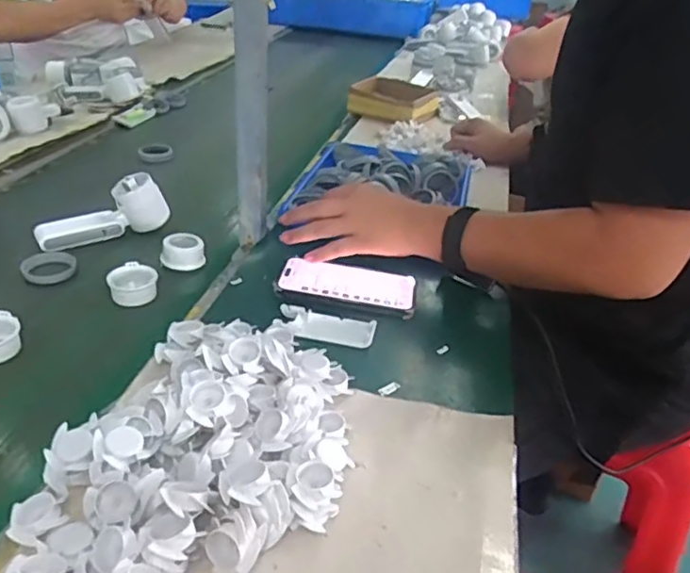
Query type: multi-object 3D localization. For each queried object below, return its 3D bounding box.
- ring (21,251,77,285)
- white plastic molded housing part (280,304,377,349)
[{"bbox_3d":[-0.354,-0.023,0.736,0.060,0.012,0.059,3,32,-2],"label":"ring"},{"bbox_3d":[-0.021,0.044,0.661,0.104,0.009,0.048,10,32,9],"label":"white plastic molded housing part"}]

